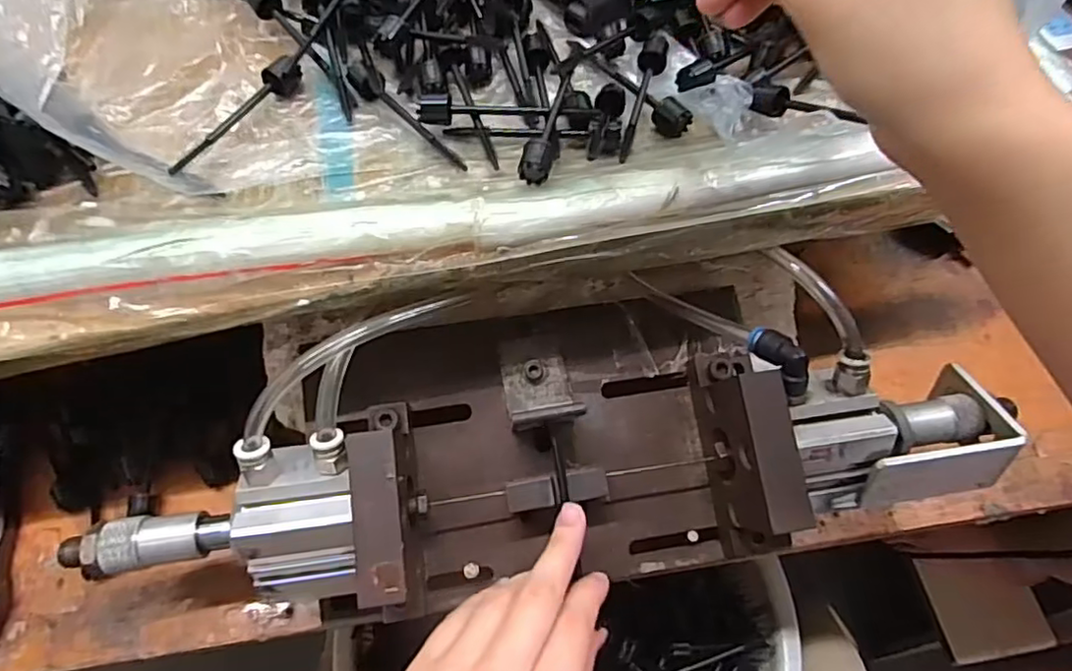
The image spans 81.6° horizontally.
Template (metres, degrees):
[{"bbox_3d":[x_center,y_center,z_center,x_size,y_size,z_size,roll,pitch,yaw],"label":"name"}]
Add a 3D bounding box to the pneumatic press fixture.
[{"bbox_3d":[0.018,0.054,0.311,0.416,0.093,0.117,-6,61,-5],"label":"pneumatic press fixture"}]

